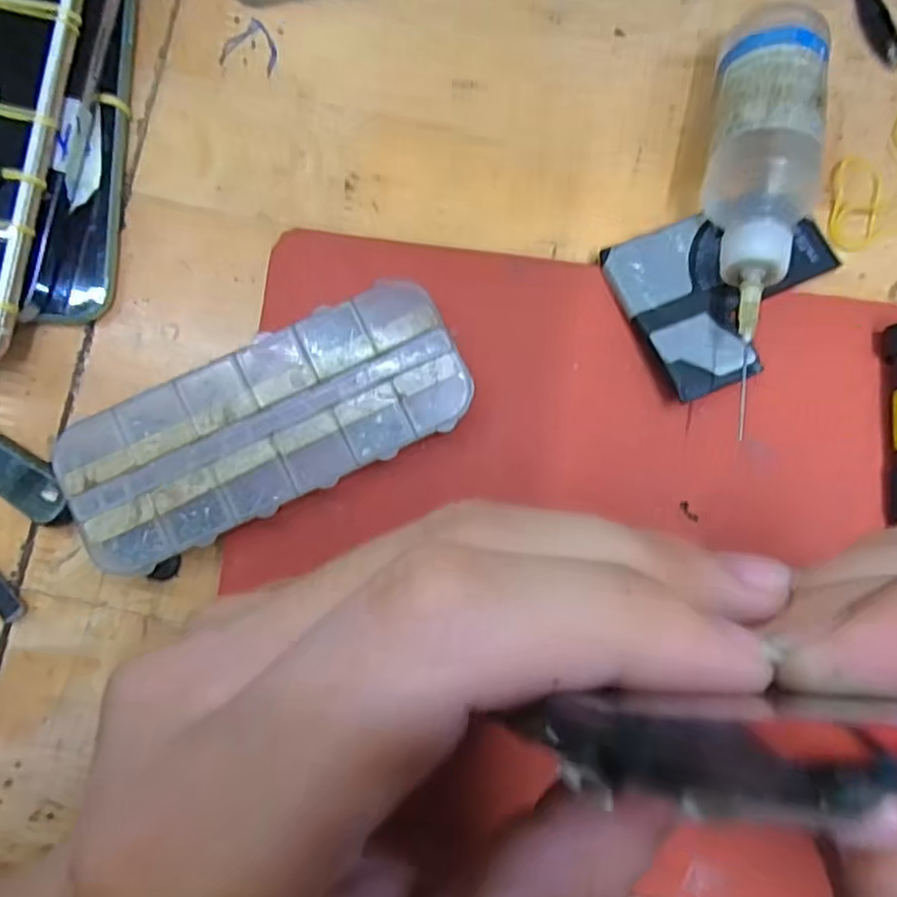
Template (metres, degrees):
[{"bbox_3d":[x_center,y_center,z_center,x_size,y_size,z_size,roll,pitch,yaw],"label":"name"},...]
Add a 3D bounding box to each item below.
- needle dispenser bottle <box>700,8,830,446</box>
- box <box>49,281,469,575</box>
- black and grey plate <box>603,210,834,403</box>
[{"bbox_3d":[0.097,-0.076,0.210,0.032,0.039,0.126,5,84,-1],"label":"needle dispenser bottle"},{"bbox_3d":[-0.056,-0.007,0.207,0.124,0.017,0.050,-25,85,-4],"label":"box"},{"bbox_3d":[0.096,-0.054,0.217,0.075,0.005,0.057,-23,77,-10],"label":"black and grey plate"}]

